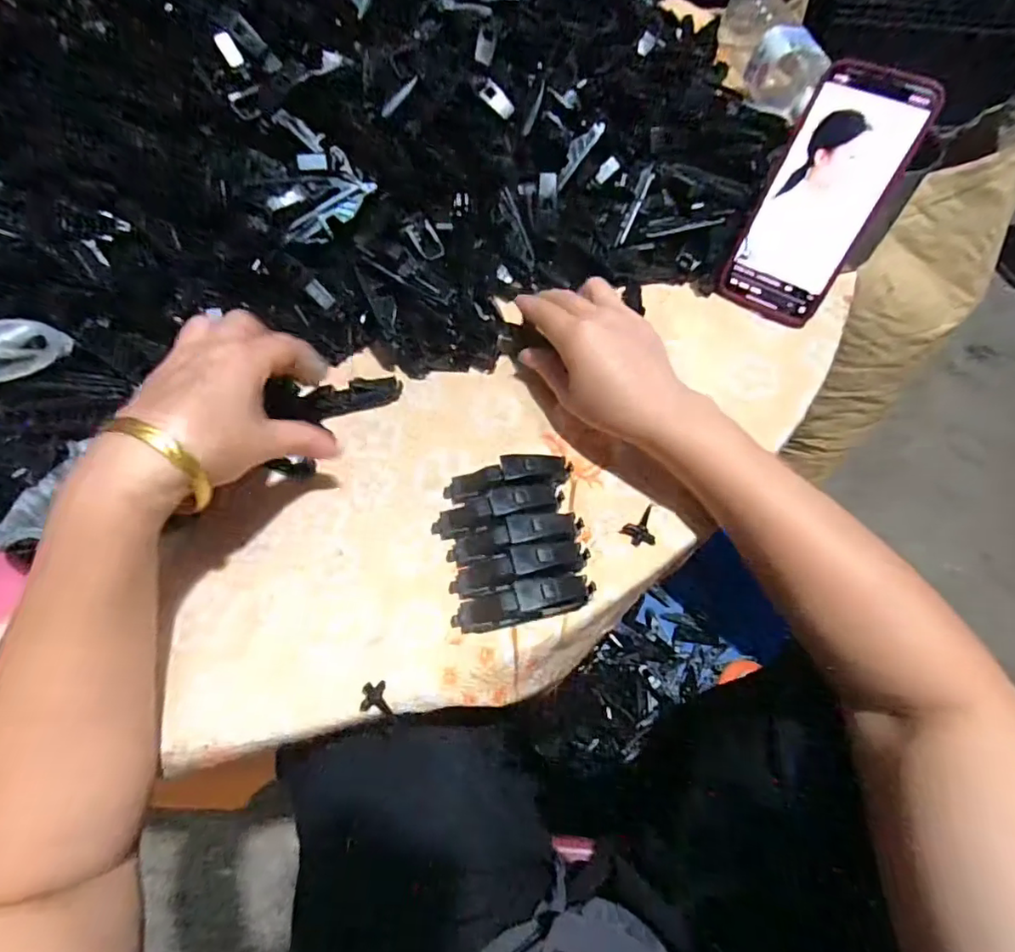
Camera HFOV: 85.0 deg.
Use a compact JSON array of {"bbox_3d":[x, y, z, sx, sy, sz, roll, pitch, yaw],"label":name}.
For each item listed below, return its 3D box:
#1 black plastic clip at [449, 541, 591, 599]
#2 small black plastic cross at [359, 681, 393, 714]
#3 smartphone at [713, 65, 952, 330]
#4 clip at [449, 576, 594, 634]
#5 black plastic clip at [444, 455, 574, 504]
[{"bbox_3d":[0.008,0.055,0.327,0.082,0.021,0.020,-14,62,-6],"label":"black plastic clip"},{"bbox_3d":[-0.070,0.119,0.300,0.016,0.011,0.016,4,61,4],"label":"small black plastic cross"},{"bbox_3d":[0.222,-0.195,0.396,0.081,0.160,0.009,33,34,21],"label":"smartphone"},{"bbox_3d":[0.010,0.073,0.318,0.082,0.021,0.018,-11,61,-4],"label":"clip"},{"bbox_3d":[0.001,0.002,0.356,0.083,0.022,0.020,-11,61,-4],"label":"black plastic clip"}]

